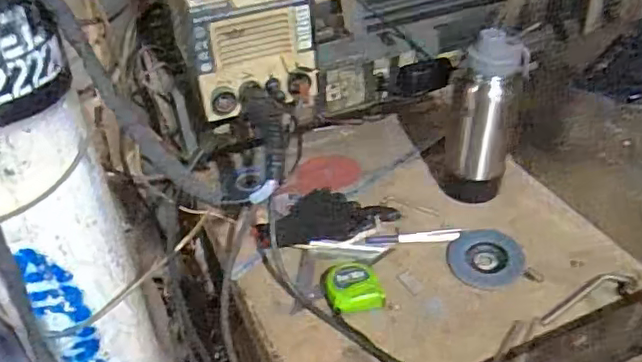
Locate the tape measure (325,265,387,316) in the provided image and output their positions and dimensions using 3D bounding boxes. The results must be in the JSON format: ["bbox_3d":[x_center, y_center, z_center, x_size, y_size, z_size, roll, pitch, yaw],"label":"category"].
[{"bbox_3d":[0.041,0.137,0.748,0.066,0.033,0.058,-9,40,-8],"label":"tape measure"}]

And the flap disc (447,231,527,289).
[{"bbox_3d":[0.223,0.100,0.797,0.097,0.012,0.092,-1,39,1],"label":"flap disc"}]

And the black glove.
[{"bbox_3d":[0.009,0.053,0.864,0.202,0.027,0.109,-3,39,-1],"label":"black glove"}]

